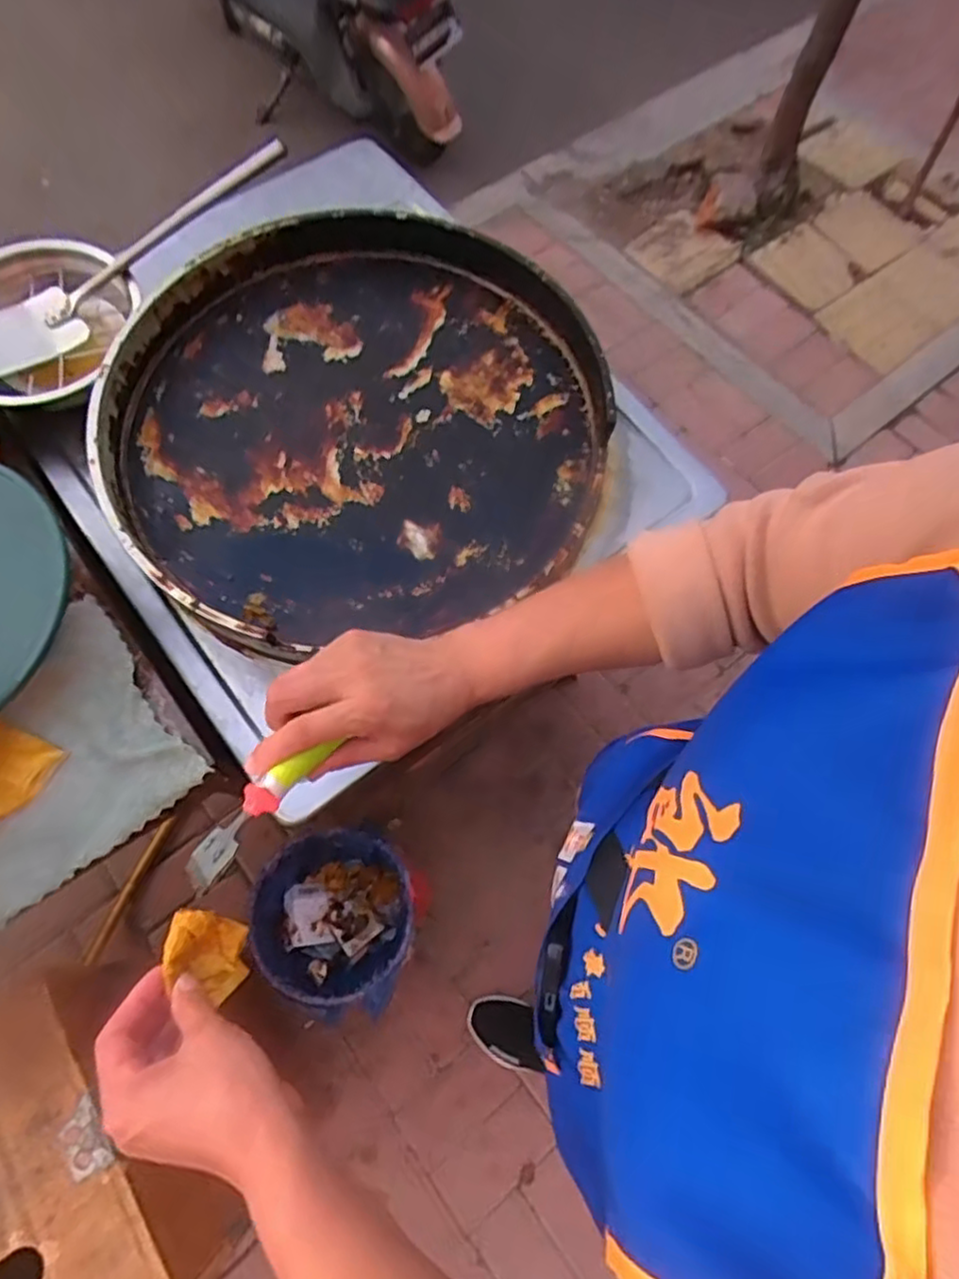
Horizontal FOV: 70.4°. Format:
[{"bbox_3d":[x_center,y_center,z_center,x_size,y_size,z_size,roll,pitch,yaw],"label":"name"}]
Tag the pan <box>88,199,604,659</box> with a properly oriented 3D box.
[{"bbox_3d":[-0.132,-0.255,0.754,0.522,0.072,0.499,1,68,-2],"label":"pan"}]

